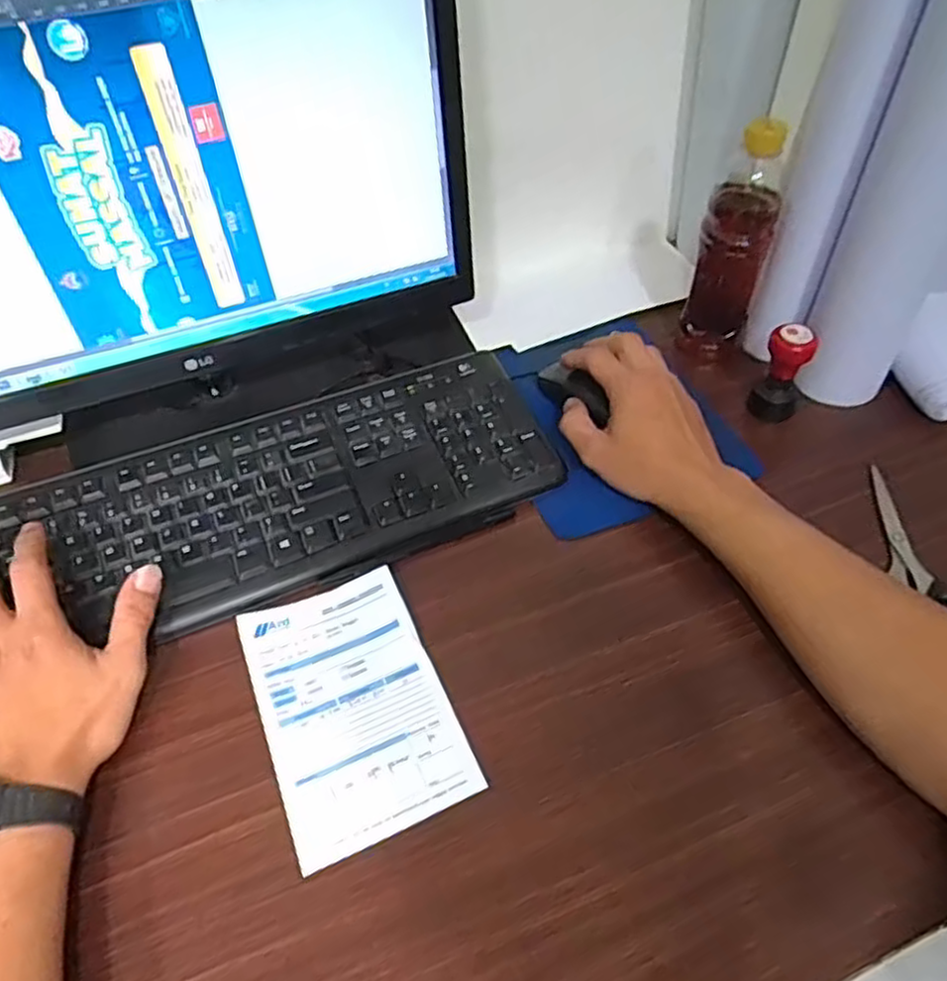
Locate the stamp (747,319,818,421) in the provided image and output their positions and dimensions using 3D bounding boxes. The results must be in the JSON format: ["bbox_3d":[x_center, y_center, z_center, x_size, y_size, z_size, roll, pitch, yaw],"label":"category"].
[{"bbox_3d":[0.243,-0.092,0.563,0.035,0.081,0.030,23,53,20],"label":"stamp"}]

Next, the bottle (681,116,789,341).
[{"bbox_3d":[0.212,-0.207,0.574,0.054,0.172,0.060,14,51,14],"label":"bottle"}]

